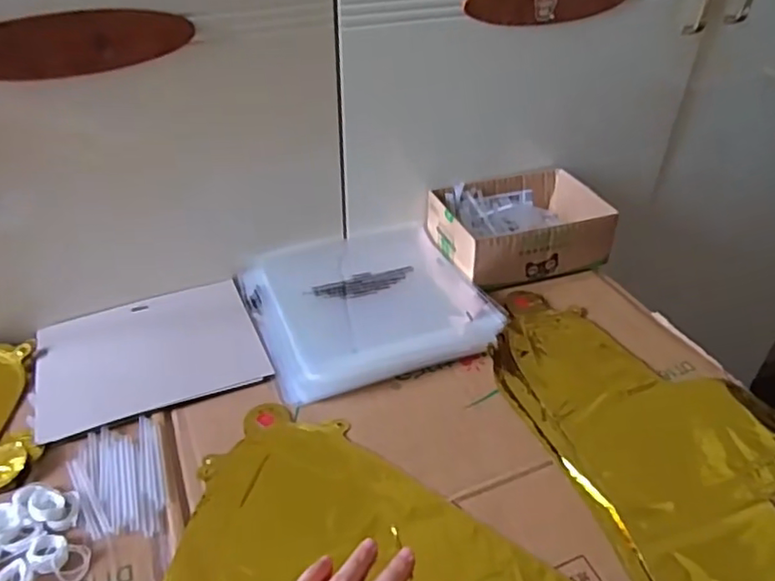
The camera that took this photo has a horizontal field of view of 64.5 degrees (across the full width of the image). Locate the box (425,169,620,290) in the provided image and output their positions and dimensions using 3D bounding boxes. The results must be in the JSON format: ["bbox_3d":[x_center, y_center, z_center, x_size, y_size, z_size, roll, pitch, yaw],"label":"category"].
[{"bbox_3d":[0.152,-0.077,0.726,0.191,0.067,0.144,-12,40,-15],"label":"box"}]

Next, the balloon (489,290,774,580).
[{"bbox_3d":[0.252,0.142,0.507,0.208,0.015,0.429,-13,41,-16],"label":"balloon"}]

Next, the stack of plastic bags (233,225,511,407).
[{"bbox_3d":[-0.026,0.007,0.656,0.228,0.019,0.227,-15,41,-18],"label":"stack of plastic bags"}]

